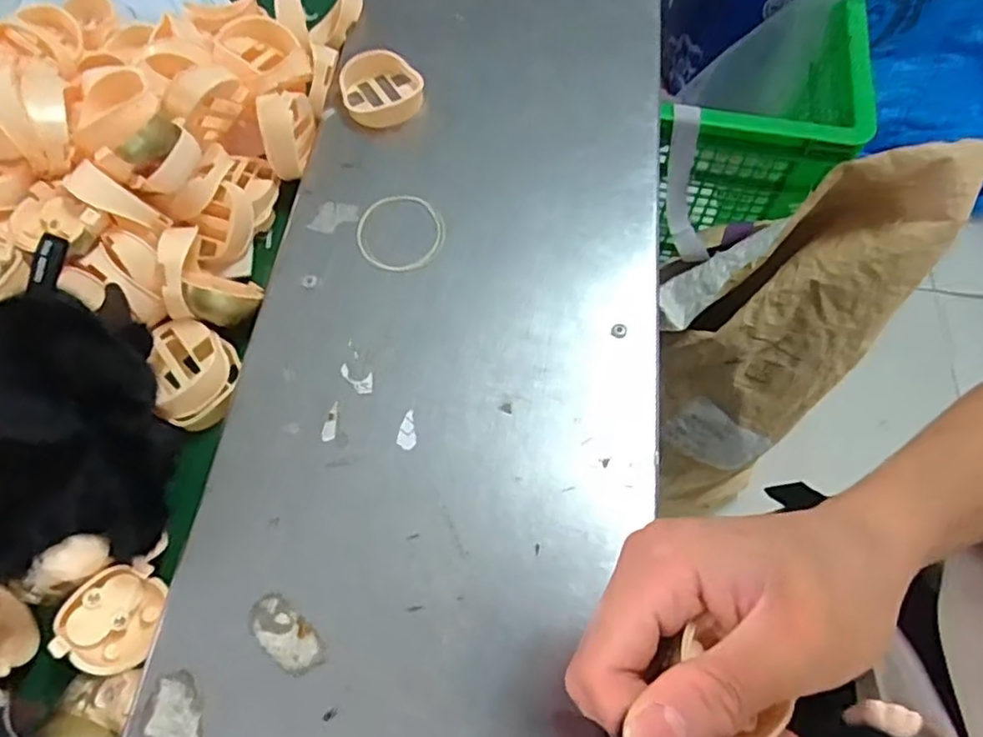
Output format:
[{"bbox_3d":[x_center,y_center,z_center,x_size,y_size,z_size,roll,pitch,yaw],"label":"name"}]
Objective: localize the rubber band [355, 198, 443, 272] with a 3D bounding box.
[{"bbox_3d":[-0.059,-0.087,0.421,0.054,0.004,0.056,0,68,0],"label":"rubber band"}]

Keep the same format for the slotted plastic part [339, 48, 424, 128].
[{"bbox_3d":[-0.078,-0.200,0.466,0.056,0.021,0.058,-7,64,-5],"label":"slotted plastic part"}]

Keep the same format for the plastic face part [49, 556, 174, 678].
[{"bbox_3d":[-0.187,0.123,0.326,0.044,0.024,0.049,28,53,-26],"label":"plastic face part"}]

